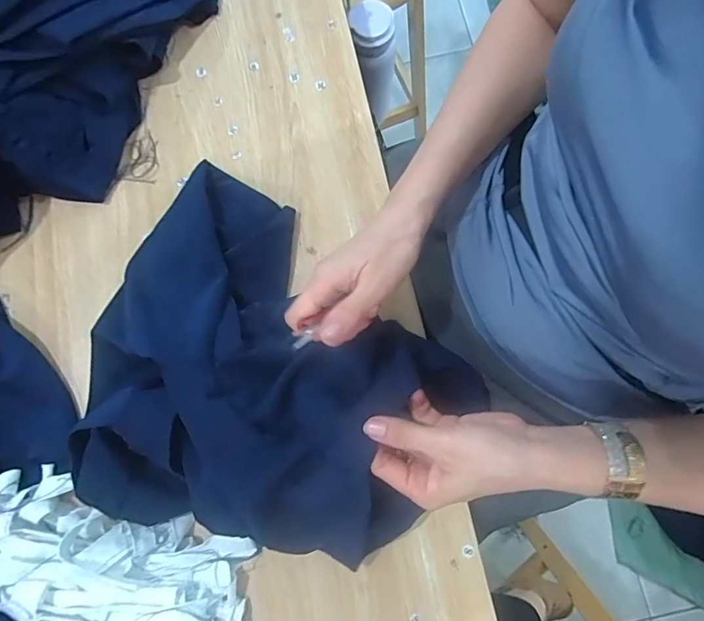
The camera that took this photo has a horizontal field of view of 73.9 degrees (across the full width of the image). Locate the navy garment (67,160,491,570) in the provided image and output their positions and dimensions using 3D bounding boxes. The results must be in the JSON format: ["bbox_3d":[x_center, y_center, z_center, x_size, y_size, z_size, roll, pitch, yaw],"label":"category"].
[{"bbox_3d":[-0.110,0.052,0.407,0.343,0.096,0.297,43,83,9],"label":"navy garment"}]

